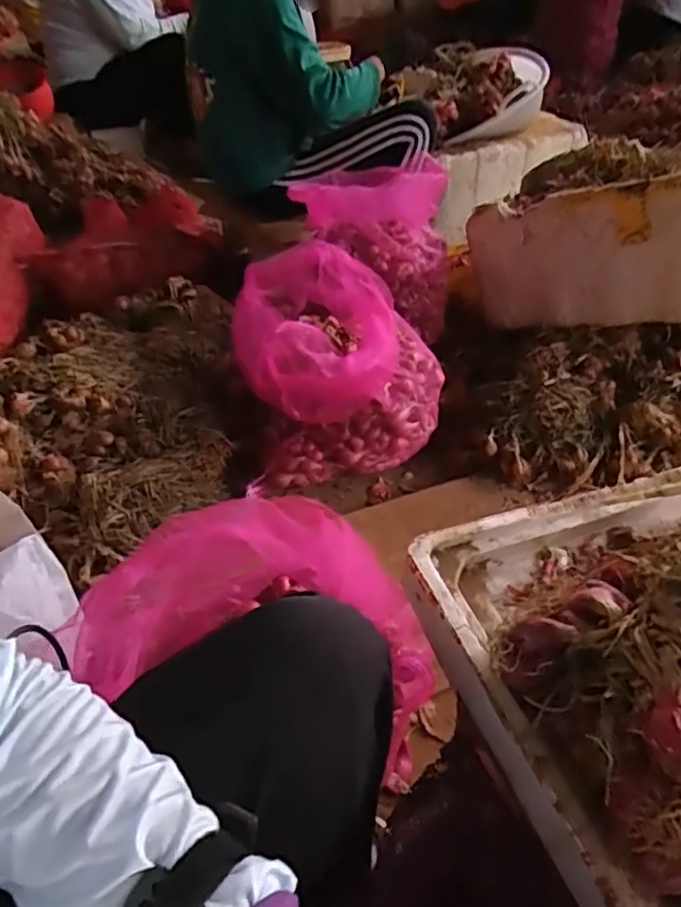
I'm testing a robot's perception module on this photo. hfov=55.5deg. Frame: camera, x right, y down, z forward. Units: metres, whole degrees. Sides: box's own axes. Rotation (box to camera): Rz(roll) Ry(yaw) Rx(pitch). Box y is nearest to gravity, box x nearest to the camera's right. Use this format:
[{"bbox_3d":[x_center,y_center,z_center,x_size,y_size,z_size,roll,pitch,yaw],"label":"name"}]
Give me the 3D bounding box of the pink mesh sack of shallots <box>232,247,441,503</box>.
[{"bbox_3d":[-0.003,-0.169,1.217,0.361,0.304,0.310,-3,42,-1],"label":"pink mesh sack of shallots"}]

